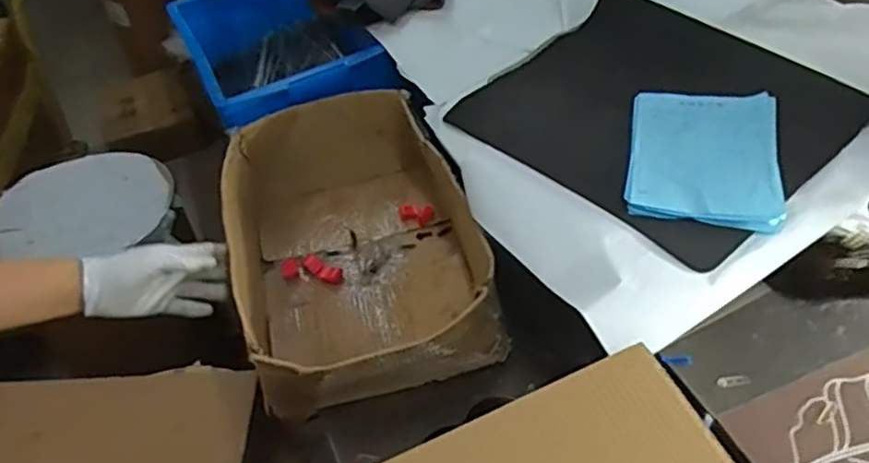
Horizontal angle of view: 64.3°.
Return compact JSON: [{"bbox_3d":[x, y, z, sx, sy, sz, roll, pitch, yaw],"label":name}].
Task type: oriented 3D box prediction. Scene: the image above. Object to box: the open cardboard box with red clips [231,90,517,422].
[{"bbox_3d":[-0.109,0.009,0.879,0.273,0.128,0.476,-15,44,-8],"label":"open cardboard box with red clips"}]

